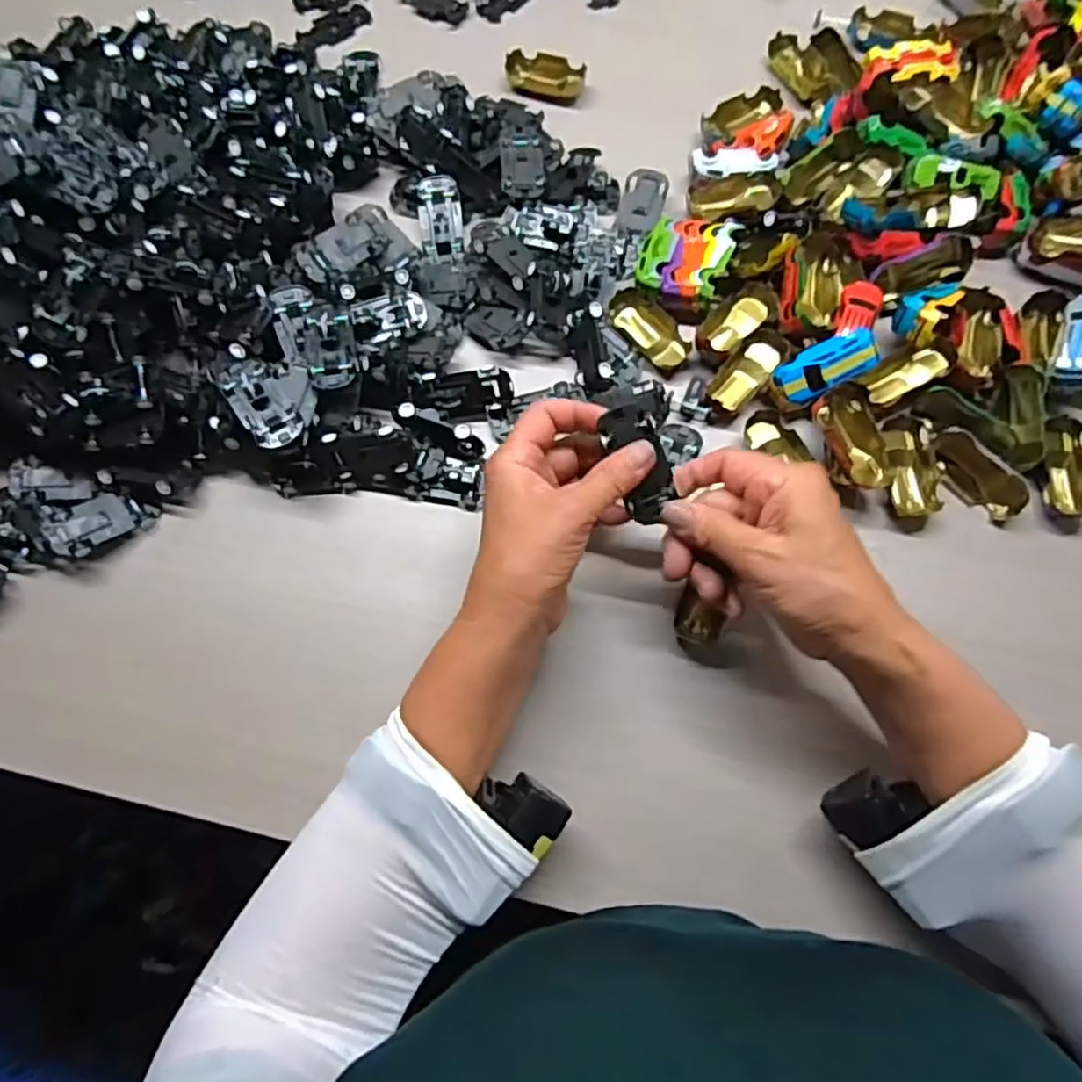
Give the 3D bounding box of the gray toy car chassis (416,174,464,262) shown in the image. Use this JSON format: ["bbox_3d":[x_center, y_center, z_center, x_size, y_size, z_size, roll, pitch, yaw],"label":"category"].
[{"bbox_3d":[-0.074,-0.238,0.508,0.031,0.011,0.068,-8,72,-1],"label":"gray toy car chassis"}]

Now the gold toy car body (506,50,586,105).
[{"bbox_3d":[0.004,-0.374,0.559,0.064,0.014,0.038,18,74,7],"label":"gold toy car body"}]

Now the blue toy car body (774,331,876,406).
[{"bbox_3d":[0.182,-0.112,0.440,0.060,0.011,0.030,-25,78,15],"label":"blue toy car body"}]

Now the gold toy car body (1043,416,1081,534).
[{"bbox_3d":[0.337,-0.043,0.439,0.026,0.015,0.073,9,73,4],"label":"gold toy car body"}]

